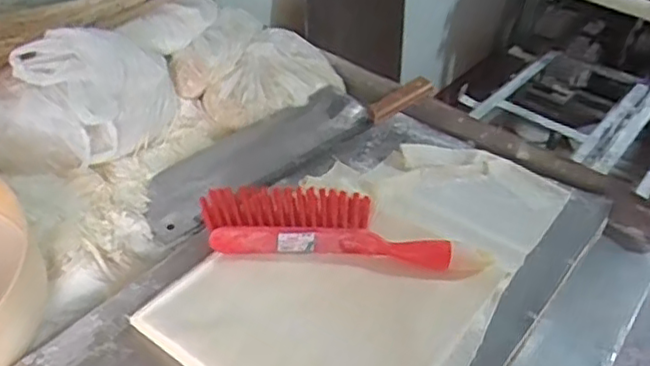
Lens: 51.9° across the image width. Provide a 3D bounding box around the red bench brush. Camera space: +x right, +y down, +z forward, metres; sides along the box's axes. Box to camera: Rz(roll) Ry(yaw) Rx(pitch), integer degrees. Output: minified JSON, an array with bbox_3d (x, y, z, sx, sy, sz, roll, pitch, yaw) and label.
[{"bbox_3d":[0.002,0.049,0.748,0.278,0.051,0.081,5,41,-2],"label":"red bench brush"}]

